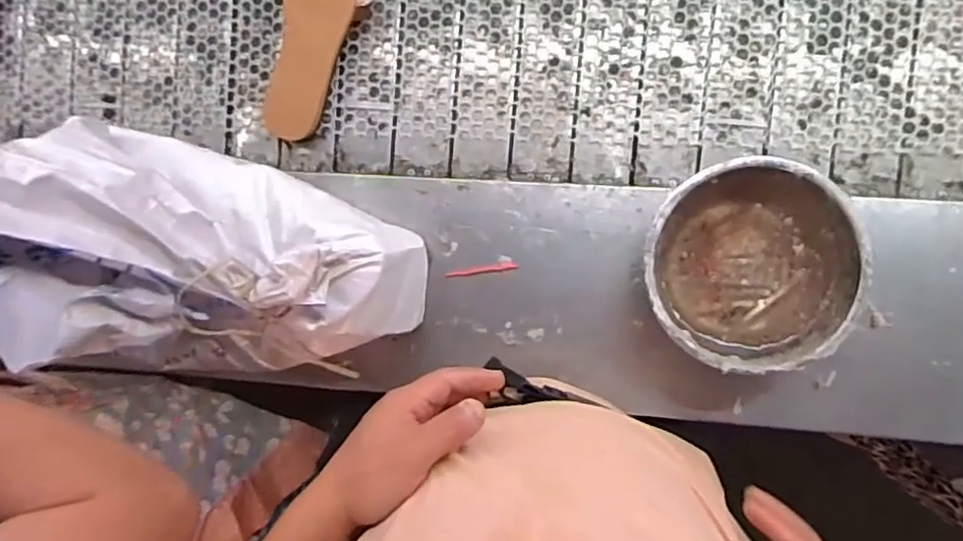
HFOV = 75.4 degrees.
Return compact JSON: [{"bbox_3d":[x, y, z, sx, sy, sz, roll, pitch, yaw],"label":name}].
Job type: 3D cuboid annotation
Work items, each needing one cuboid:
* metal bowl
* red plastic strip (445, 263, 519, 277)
[{"bbox_3d":[0.256,-0.006,0.607,0.186,0.095,0.185,0,93,8],"label":"metal bowl"},{"bbox_3d":[0.000,0.000,0.668,0.077,0.004,0.009,-9,92,8],"label":"red plastic strip"}]

